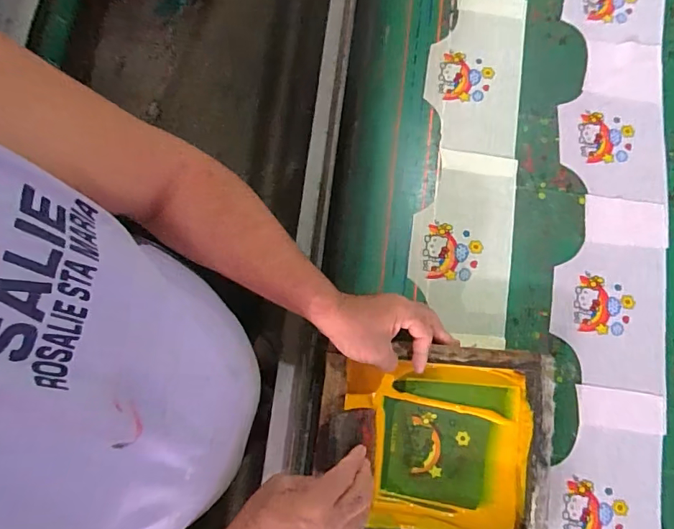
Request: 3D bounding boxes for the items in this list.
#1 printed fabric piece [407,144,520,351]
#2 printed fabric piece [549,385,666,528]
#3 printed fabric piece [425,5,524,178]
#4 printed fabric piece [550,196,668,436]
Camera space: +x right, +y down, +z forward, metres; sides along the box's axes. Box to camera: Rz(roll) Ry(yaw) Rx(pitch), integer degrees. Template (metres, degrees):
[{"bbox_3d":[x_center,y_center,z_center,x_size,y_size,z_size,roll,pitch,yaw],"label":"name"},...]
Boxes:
[{"bbox_3d":[0.173,-0.027,0.625,0.138,0.004,0.264,7,80,0],"label":"printed fabric piece"},{"bbox_3d":[0.335,0.315,0.563,0.137,0.004,0.309,8,80,0],"label":"printed fabric piece"},{"bbox_3d":[0.200,-0.259,0.667,0.137,0.004,0.255,7,80,0],"label":"printed fabric piece"},{"bbox_3d":[0.368,0.057,0.611,0.148,0.006,0.305,9,80,1],"label":"printed fabric piece"}]

